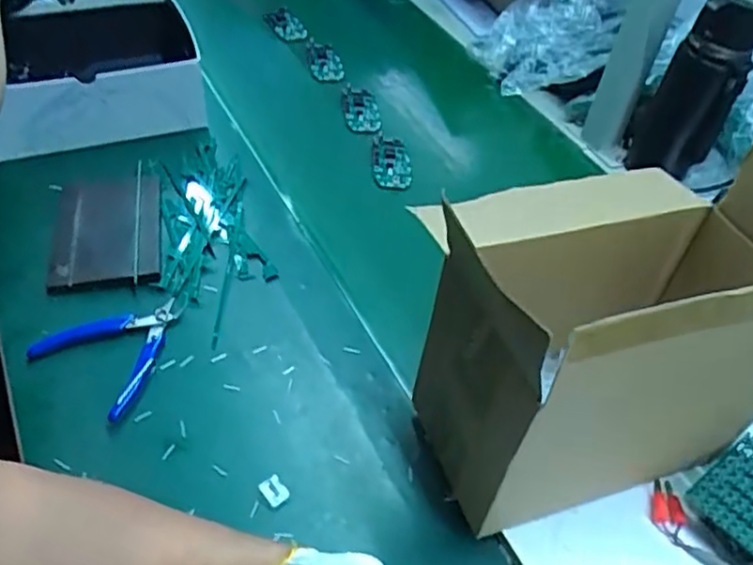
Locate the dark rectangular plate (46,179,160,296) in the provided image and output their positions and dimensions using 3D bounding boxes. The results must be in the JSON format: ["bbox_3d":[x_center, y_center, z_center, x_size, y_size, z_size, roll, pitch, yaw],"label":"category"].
[{"bbox_3d":[-0.260,-0.048,0.662,0.095,0.011,0.146,-7,49,-10],"label":"dark rectangular plate"}]

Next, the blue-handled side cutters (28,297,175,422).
[{"bbox_3d":[-0.215,0.049,0.578,0.093,0.017,0.115,29,47,11],"label":"blue-handled side cutters"}]

